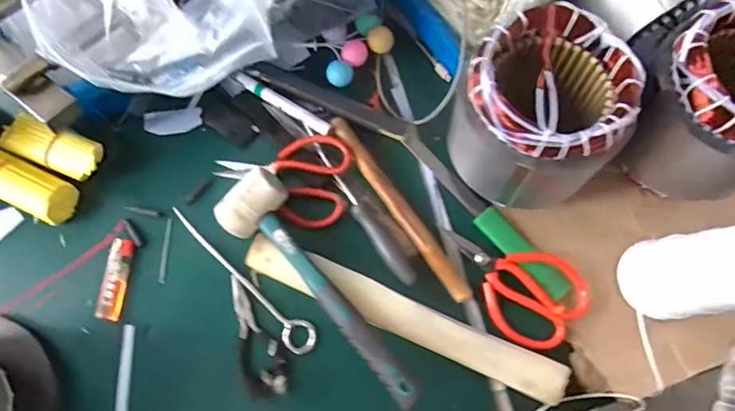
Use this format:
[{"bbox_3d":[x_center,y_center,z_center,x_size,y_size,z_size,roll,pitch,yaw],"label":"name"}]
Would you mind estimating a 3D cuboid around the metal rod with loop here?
[{"bbox_3d":[-0.136,0.071,0.544,0.034,0.016,0.223,-42,77,-11],"label":"metal rod with loop"}]

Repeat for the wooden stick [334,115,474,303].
[{"bbox_3d":[0.033,0.002,0.554,0.024,0.020,0.244,-34,75,-9],"label":"wooden stick"}]

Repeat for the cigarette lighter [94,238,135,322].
[{"bbox_3d":[-0.276,0.081,0.551,0.023,0.015,0.087,5,73,3],"label":"cigarette lighter"}]

